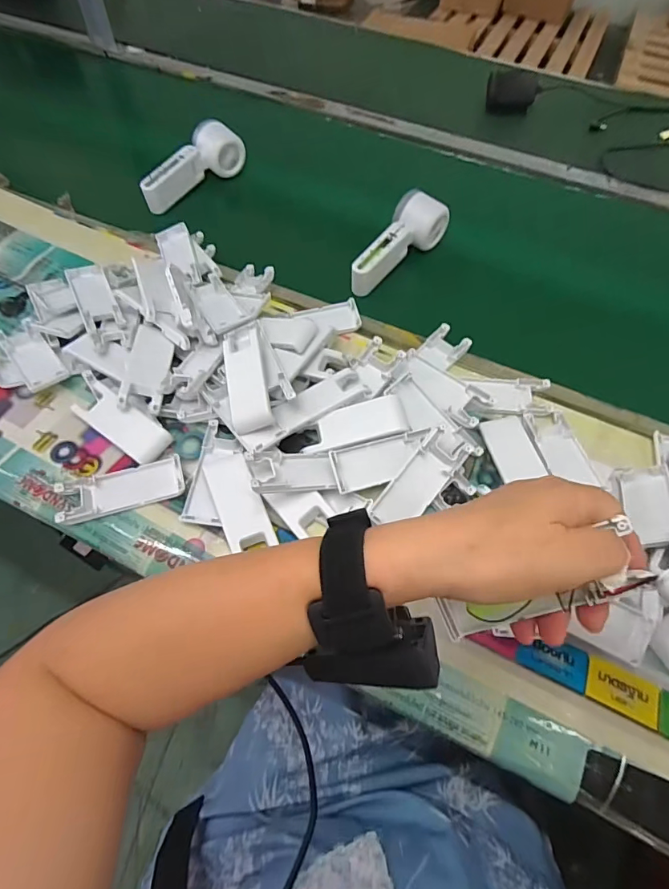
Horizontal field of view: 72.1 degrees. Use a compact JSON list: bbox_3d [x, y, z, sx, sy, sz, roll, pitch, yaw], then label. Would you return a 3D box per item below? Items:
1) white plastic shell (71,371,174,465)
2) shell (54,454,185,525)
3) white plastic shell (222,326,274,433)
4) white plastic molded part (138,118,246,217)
[{"bbox_3d":[-0.211,-0.027,0.443,0.119,0.019,0.043,31,64,15],"label":"white plastic shell"},{"bbox_3d":[-0.188,0.038,0.409,0.104,0.011,0.043,-18,62,-12],"label":"shell"},{"bbox_3d":[-0.084,-0.067,0.432,0.035,0.023,0.115,-9,61,-8],"label":"white plastic shell"},{"bbox_3d":[-0.201,-0.387,0.645,0.057,0.055,0.161,32,64,15],"label":"white plastic molded part"}]

